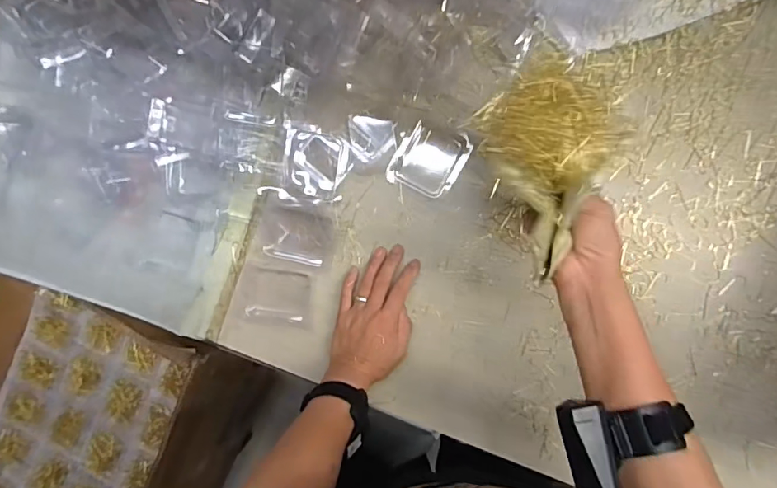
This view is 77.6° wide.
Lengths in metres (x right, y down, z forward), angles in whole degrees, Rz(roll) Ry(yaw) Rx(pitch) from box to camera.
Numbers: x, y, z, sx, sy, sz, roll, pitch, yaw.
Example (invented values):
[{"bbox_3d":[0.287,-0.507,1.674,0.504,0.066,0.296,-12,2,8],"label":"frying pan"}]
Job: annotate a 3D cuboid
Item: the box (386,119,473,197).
[{"bbox_3d":[0.050,-0.099,0.563,0.073,0.029,0.085,29,94,3],"label":"box"}]

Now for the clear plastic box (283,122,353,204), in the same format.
[{"bbox_3d":[-0.084,-0.093,0.564,0.074,0.025,0.086,8,93,4],"label":"clear plastic box"}]

